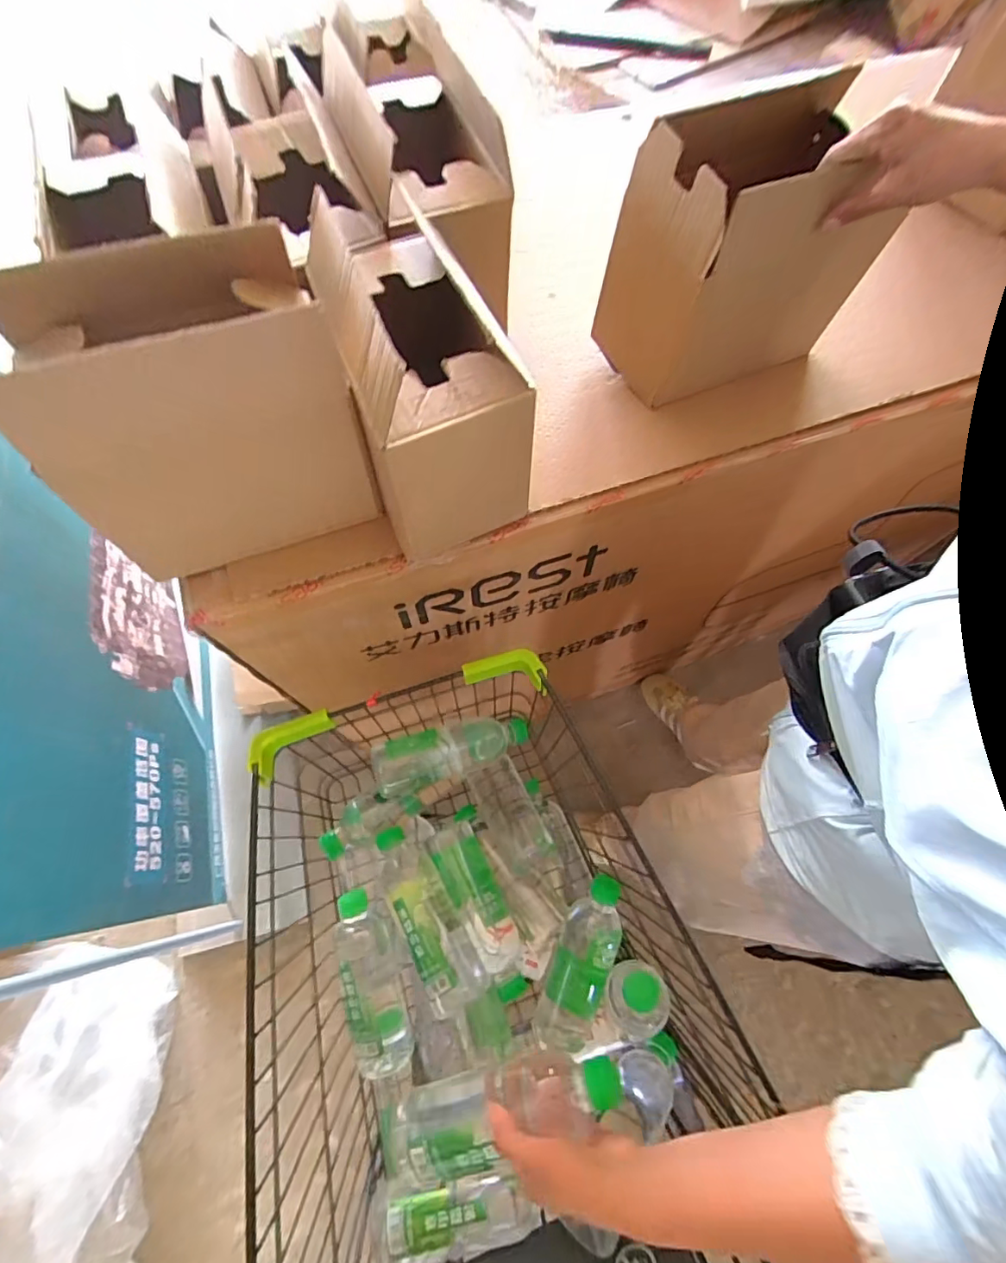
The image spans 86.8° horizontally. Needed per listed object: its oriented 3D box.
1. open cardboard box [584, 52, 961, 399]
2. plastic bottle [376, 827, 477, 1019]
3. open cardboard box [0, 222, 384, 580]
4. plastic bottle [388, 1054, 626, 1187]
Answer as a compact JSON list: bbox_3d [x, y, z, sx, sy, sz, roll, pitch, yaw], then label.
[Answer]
[{"bbox_3d":[0.244,-0.383,0.551,0.236,0.219,0.140,-28,72,-13],"label":"open cardboard box"},{"bbox_3d":[-0.092,0.325,0.622,0.065,0.067,0.207,-26,59,-12],"label":"plastic bottle"},{"bbox_3d":[-0.249,-0.185,0.454,0.224,0.213,0.136,-21,71,-11],"label":"open cardboard box"},{"bbox_3d":[-0.003,0.392,0.439,0.204,0.071,0.059,-24,70,7],"label":"plastic bottle"}]

